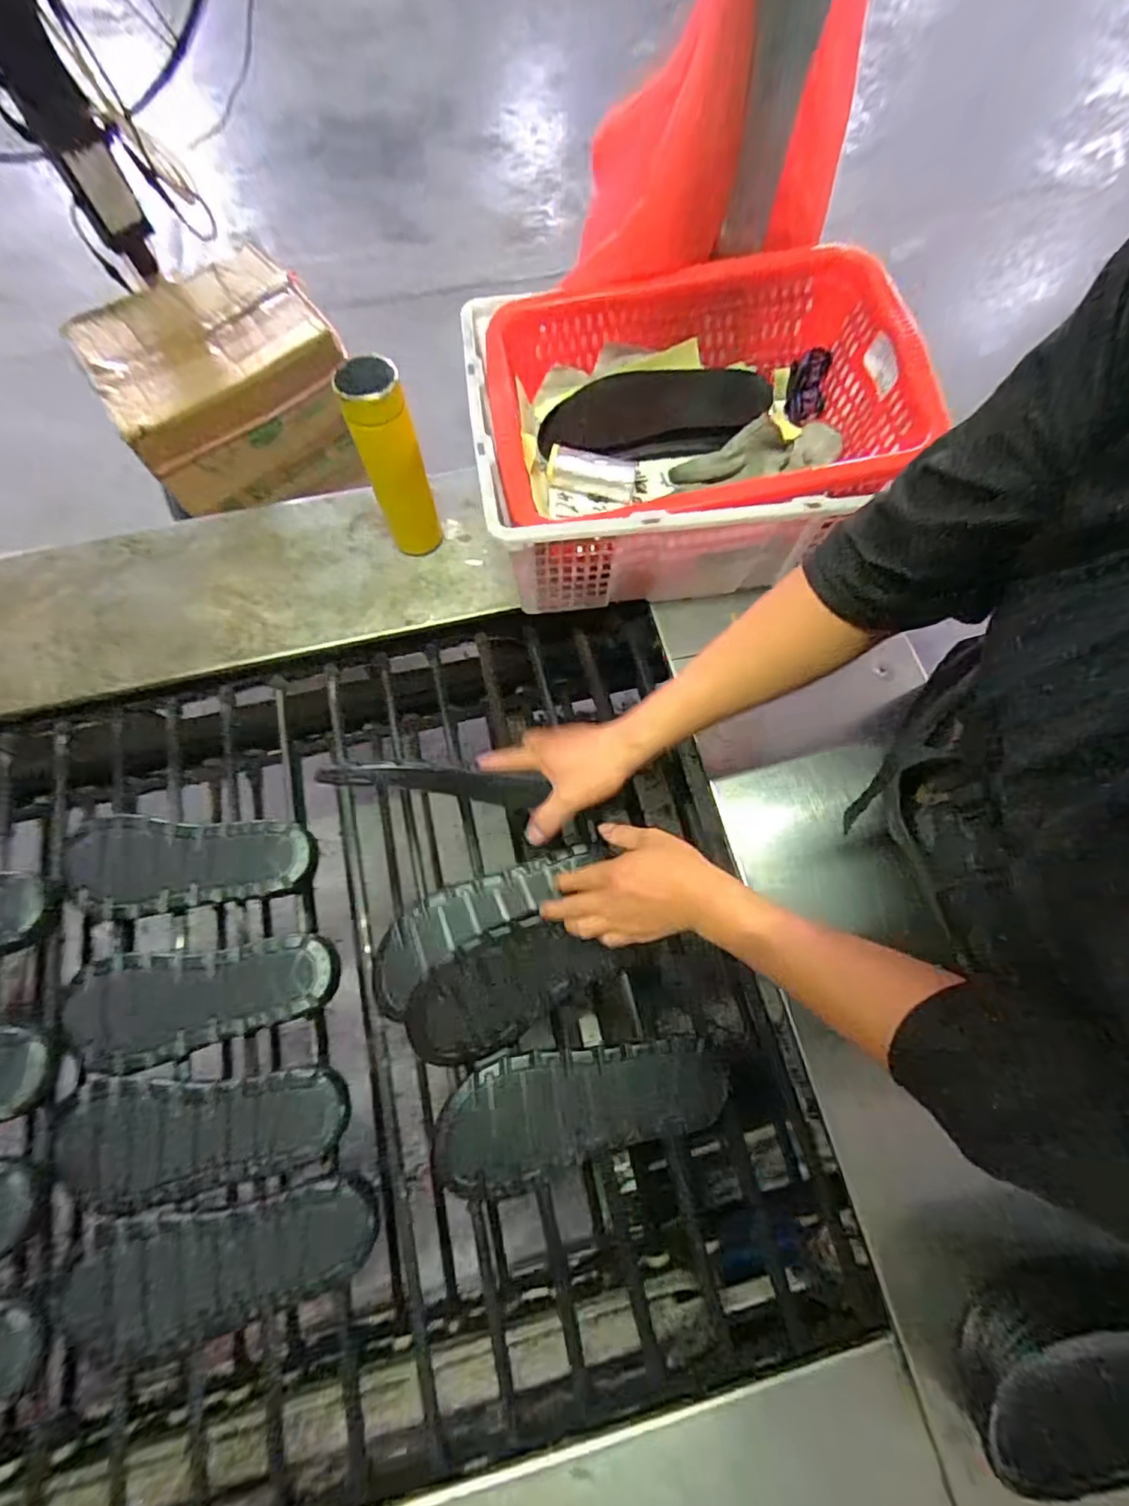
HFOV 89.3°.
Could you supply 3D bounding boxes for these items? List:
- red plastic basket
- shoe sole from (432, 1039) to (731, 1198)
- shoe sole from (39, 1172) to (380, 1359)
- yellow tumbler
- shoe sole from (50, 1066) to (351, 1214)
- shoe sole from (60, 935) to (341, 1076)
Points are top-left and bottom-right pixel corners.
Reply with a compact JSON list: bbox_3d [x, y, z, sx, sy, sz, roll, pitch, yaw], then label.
[{"bbox_3d":[0.139,-0.364,0.676,0.474,0.169,0.326,-8,73,-3],"label":"red plastic basket"},{"bbox_3d":[0.016,0.335,0.555,0.285,0.015,0.099,-13,69,-5],"label":"shoe sole"},{"bbox_3d":[-0.304,0.449,0.497,0.261,0.013,0.089,-9,69,-4],"label":"shoe sole"},{"bbox_3d":[-0.190,-0.318,0.655,0.063,0.236,0.054,-16,73,-6],"label":"yellow tumbler"},{"bbox_3d":[-0.345,0.363,0.541,0.261,0.021,0.101,-3,68,-1],"label":"shoe sole"},{"bbox_3d":[-0.370,0.247,0.579,0.262,0.016,0.100,-10,69,-4],"label":"shoe sole"}]

